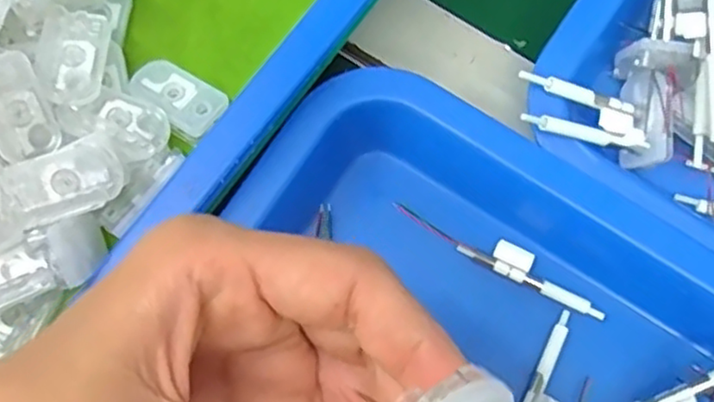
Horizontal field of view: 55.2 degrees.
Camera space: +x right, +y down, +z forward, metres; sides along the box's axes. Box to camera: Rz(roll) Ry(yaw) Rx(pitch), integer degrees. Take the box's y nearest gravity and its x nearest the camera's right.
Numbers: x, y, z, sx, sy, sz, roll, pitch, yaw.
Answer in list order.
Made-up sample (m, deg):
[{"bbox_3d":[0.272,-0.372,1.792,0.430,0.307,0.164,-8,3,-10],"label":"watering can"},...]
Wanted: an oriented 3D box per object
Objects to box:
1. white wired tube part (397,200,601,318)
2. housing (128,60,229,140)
[{"bbox_3d":[0.055,0.021,0.264,0.087,0.004,0.013,28,77,6],"label":"white wired tube part"},{"bbox_3d":[-0.067,-0.040,0.257,0.036,0.008,0.021,37,78,8],"label":"housing"}]

